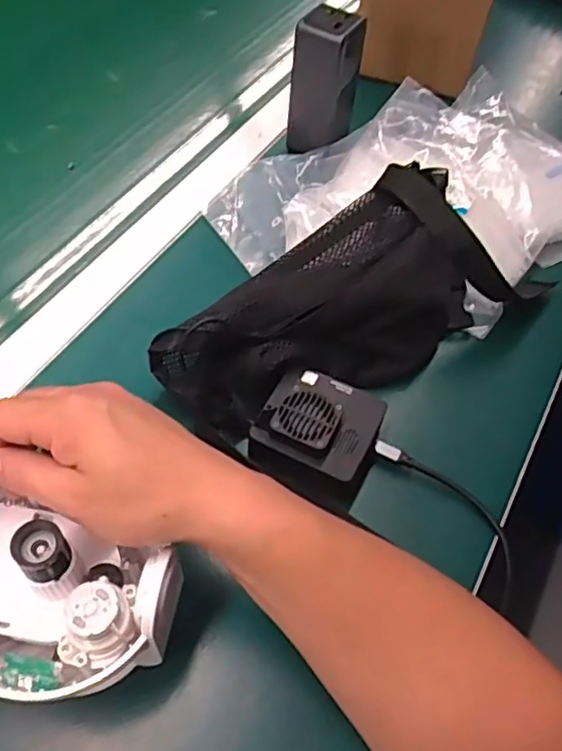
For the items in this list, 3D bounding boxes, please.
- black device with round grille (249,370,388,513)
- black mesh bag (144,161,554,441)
[{"bbox_3d":[0.027,0.036,0.442,0.081,0.036,0.078,20,56,9],"label":"black device with round grille"},{"bbox_3d":[0.045,-0.058,0.482,0.286,0.087,0.126,-27,61,-21],"label":"black mesh bag"}]

